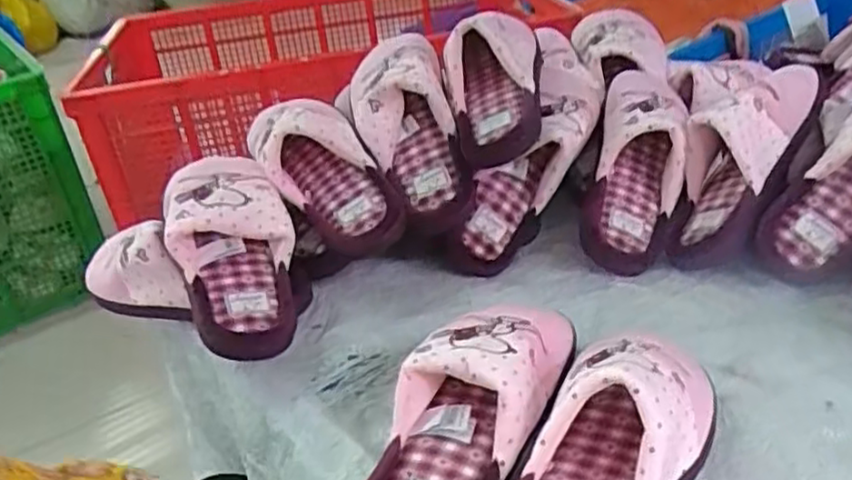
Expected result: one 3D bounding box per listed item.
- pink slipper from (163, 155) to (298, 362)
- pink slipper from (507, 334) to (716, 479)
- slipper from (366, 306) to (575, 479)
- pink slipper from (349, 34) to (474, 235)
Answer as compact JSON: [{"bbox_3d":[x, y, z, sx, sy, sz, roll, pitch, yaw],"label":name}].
[{"bbox_3d":[-0.165,-0.001,0.595,0.101,0.053,0.232,-13,57,-9],"label":"pink slipper"},{"bbox_3d":[0.099,0.127,0.422,0.091,0.084,0.221,19,40,37],"label":"pink slipper"},{"bbox_3d":[0.029,0.113,0.472,0.089,0.069,0.238,8,34,25],"label":"slipper"},{"bbox_3d":[-0.012,-0.113,0.684,0.097,0.081,0.223,-14,72,-10],"label":"pink slipper"}]

